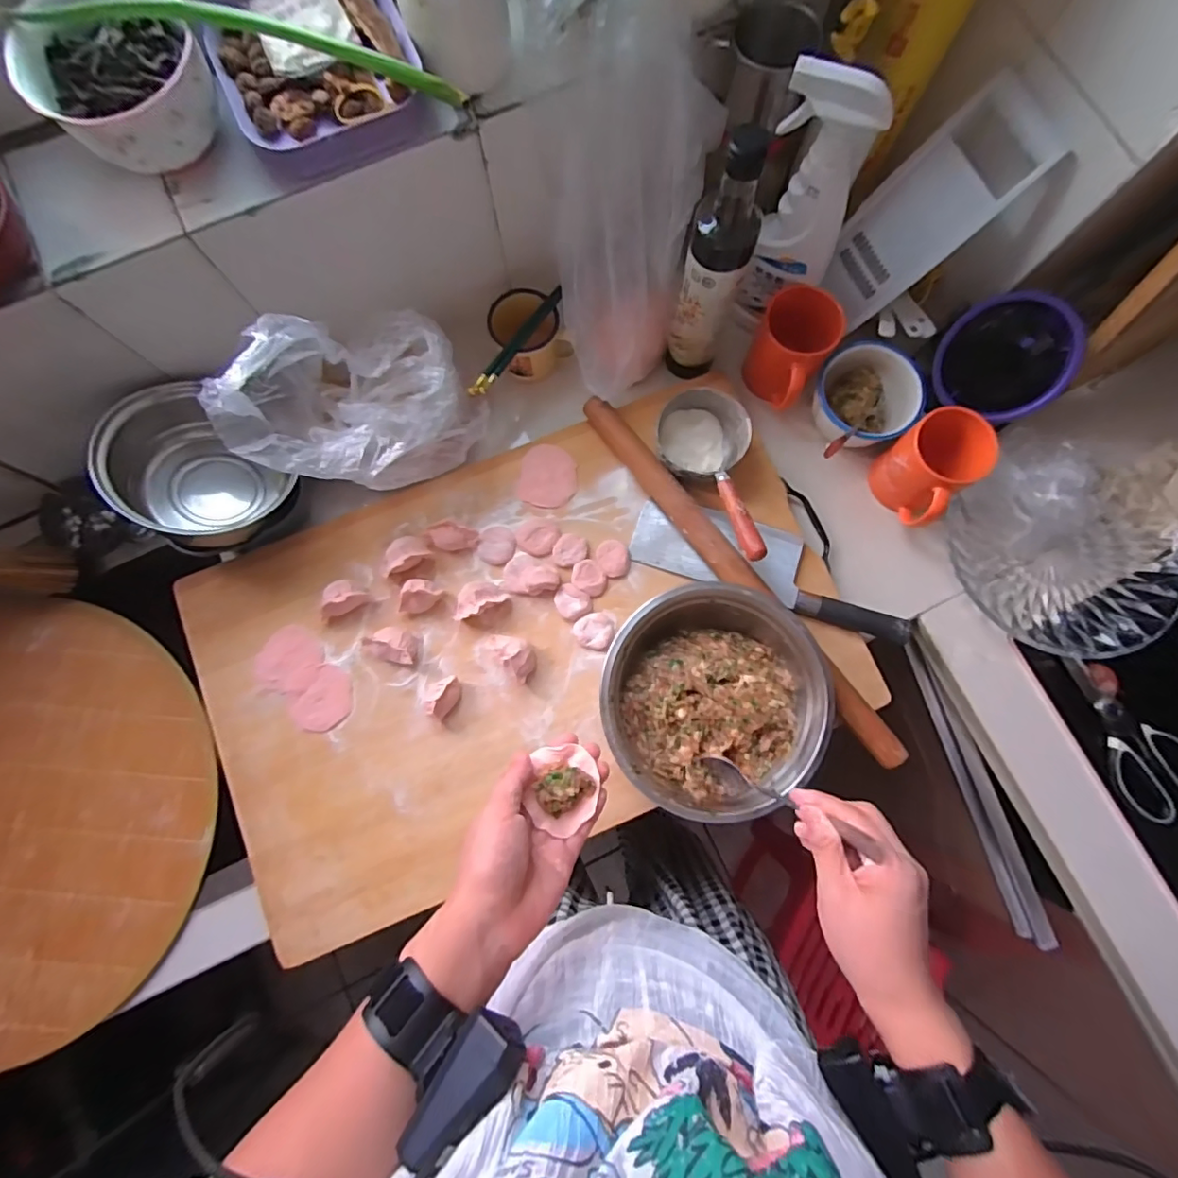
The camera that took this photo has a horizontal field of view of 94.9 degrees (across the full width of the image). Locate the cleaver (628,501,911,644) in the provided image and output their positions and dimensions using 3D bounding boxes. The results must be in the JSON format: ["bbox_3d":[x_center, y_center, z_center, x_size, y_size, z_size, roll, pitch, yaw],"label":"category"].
[{"bbox_3d":[0.191,-0.025,0.571,0.290,0.020,0.077,18,80,3],"label":"cleaver"}]

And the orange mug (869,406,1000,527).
[{"bbox_3d":[0.358,-0.130,0.570,0.091,0.081,0.086,0,79,0],"label":"orange mug"}]

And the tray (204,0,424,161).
[{"bbox_3d":[-0.210,-0.408,0.416,0.144,0.030,0.126,-23,81,-2],"label":"tray"}]

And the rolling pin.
[{"bbox_3d":[0.149,-0.017,0.557,0.030,0.036,0.468,-37,81,-6],"label":"rolling pin"}]

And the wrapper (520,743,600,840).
[{"bbox_3d":[-0.019,0.152,0.413,0.049,0.023,0.059,-2,80,1],"label":"wrapper"}]

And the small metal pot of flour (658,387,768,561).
[{"bbox_3d":[0.143,-0.123,0.563,0.100,0.059,0.194,-33,69,-7],"label":"small metal pot of flour"}]

